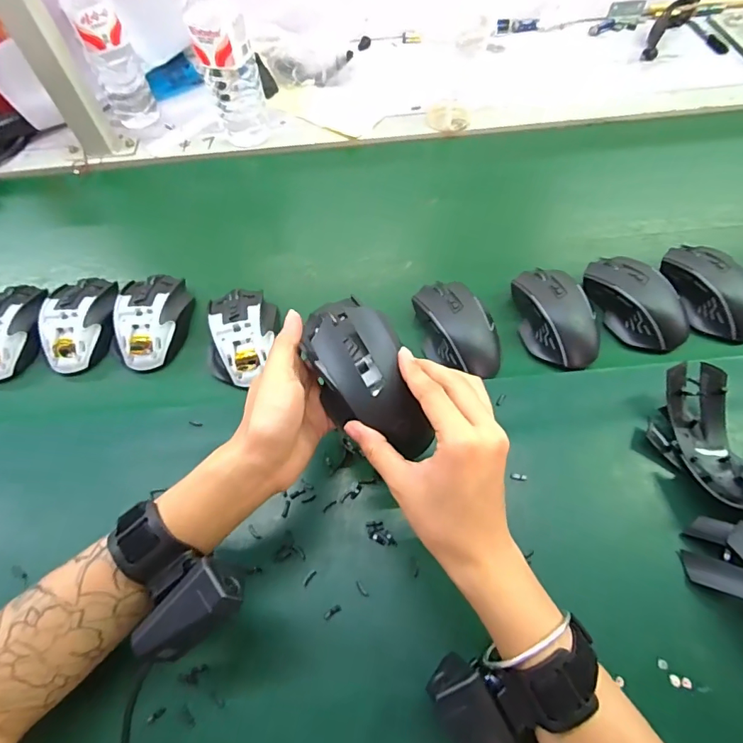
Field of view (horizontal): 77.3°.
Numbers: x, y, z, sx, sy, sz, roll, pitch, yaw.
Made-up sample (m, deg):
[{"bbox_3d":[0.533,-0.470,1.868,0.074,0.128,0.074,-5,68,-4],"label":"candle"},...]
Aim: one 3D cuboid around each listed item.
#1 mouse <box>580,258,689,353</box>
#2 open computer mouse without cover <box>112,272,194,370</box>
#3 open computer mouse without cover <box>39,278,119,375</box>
[{"bbox_3d":[0.269,-0.075,0.472,0.064,0.035,0.111,-15,60,-6],"label":"mouse"},{"bbox_3d":[-0.228,-0.055,0.494,0.074,0.043,0.110,-2,59,2],"label":"open computer mouse without cover"},{"bbox_3d":[-0.308,-0.051,0.498,0.076,0.043,0.107,-8,59,-2],"label":"open computer mouse without cover"}]

